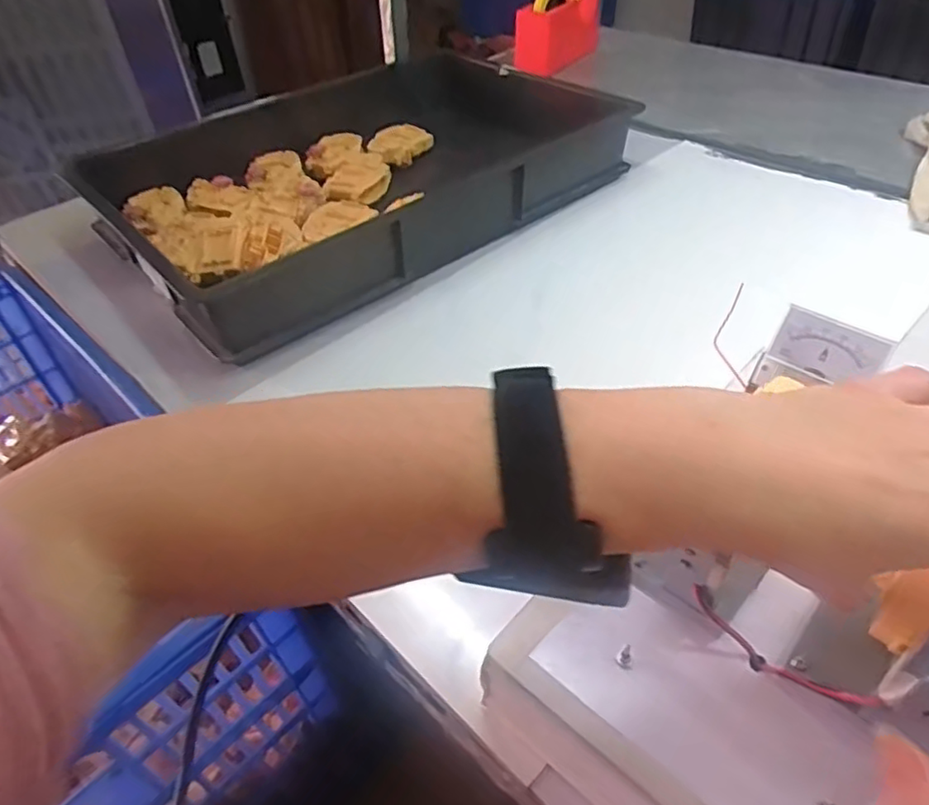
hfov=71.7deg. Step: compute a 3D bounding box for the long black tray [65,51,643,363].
[{"bbox_3d":[-0.132,-0.279,0.793,0.568,0.101,0.400,-33,50,-27],"label":"long black tray"}]

